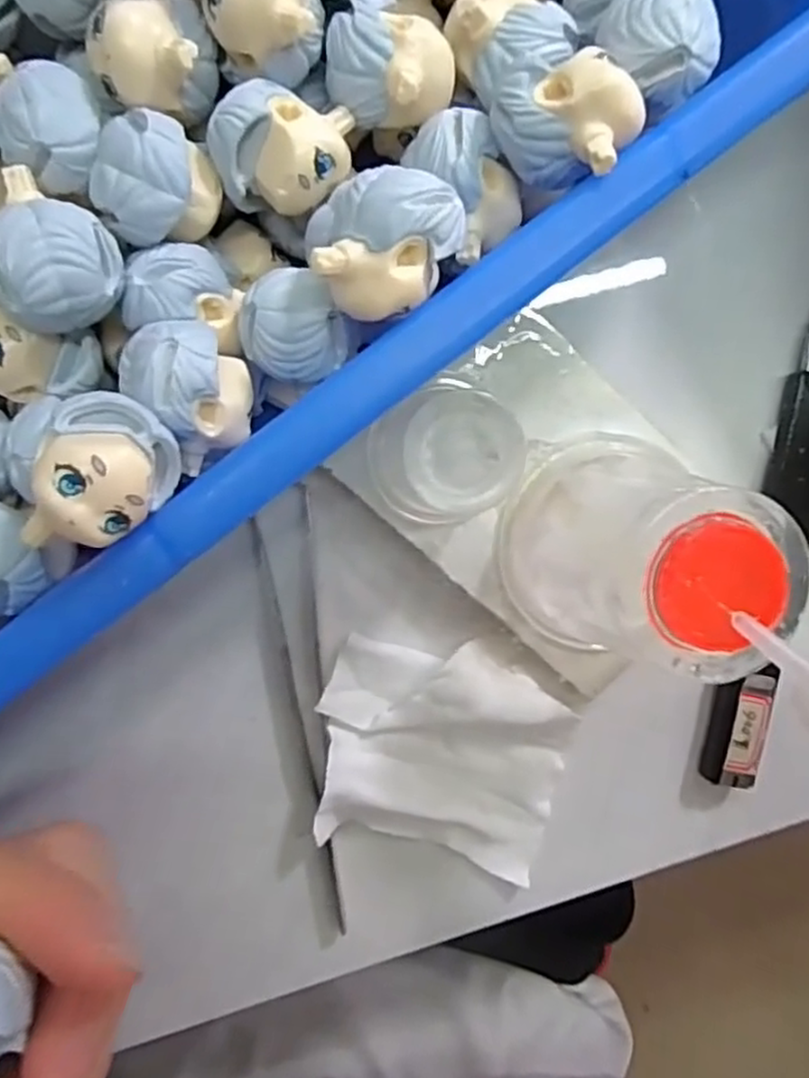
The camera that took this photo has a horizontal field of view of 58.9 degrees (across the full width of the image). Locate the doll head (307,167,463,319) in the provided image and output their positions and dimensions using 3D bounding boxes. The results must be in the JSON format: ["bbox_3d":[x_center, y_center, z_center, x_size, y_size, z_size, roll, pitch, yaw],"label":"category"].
[{"bbox_3d":[-0.004,-0.055,0.135,0.023,0.023,0.027,43,92,-10],"label":"doll head"}]

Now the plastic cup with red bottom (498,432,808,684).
[{"bbox_3d":[0.053,0.004,0.170,0.047,0.068,0.055,2,98,-6],"label":"plastic cup with red bottom"}]

